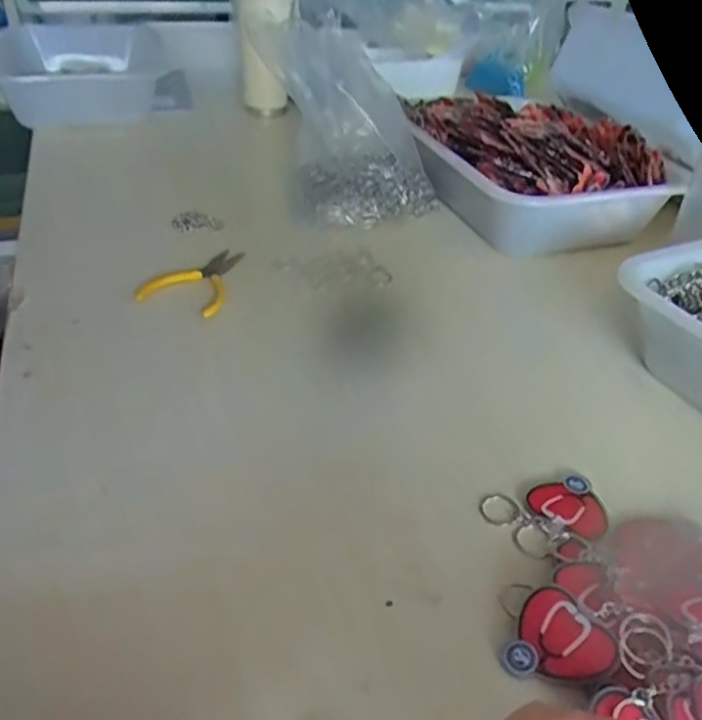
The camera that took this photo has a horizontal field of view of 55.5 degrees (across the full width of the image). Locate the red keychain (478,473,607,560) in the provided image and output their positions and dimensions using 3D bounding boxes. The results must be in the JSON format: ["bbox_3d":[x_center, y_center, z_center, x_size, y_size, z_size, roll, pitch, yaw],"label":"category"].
[{"bbox_3d":[0.125,0.095,0.416,0.077,0.004,0.049,-11,38,-18],"label":"red keychain"}]

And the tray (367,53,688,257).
[{"bbox_3d":[0.200,-0.225,0.766,0.240,0.086,0.295,-14,40,-22],"label":"tray"}]

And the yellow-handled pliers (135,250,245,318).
[{"bbox_3d":[-0.143,-0.077,0.605,0.067,0.016,0.110,5,36,3],"label":"yellow-handled pliers"}]

